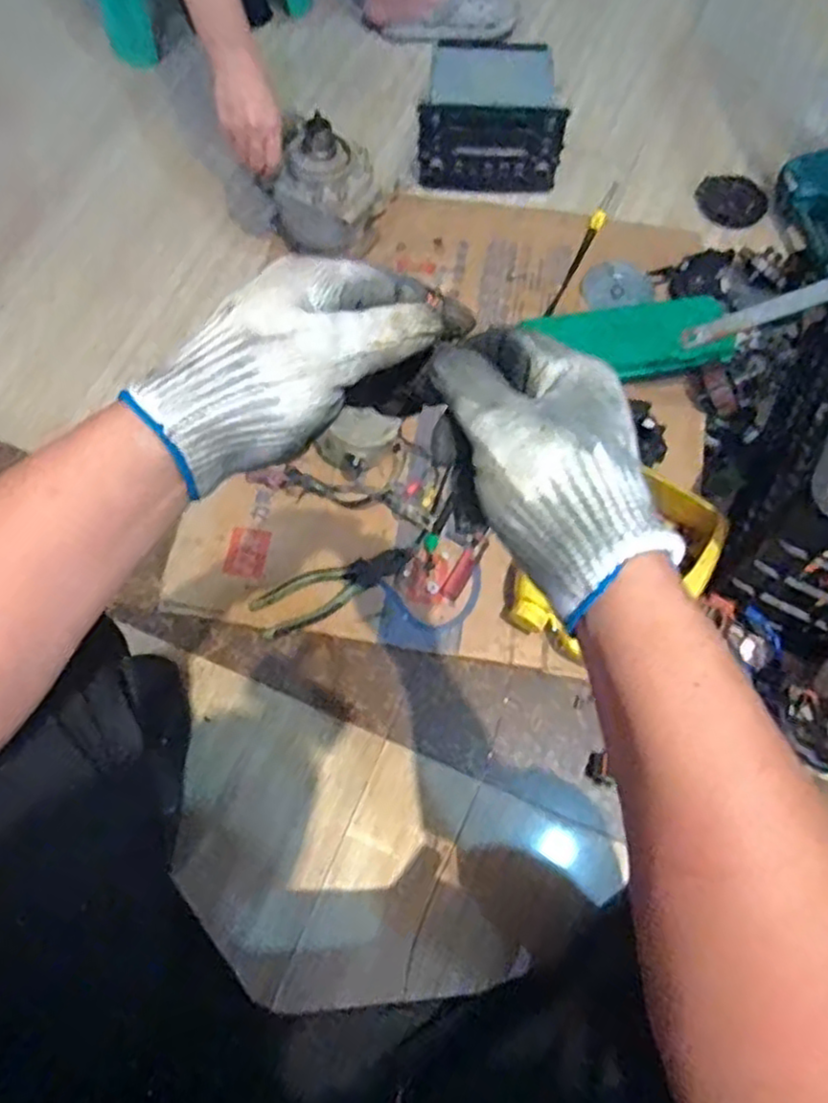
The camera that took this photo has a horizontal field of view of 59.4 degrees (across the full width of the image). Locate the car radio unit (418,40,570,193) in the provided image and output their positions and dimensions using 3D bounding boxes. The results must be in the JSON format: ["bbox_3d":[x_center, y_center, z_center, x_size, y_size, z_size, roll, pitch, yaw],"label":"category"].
[{"bbox_3d":[0.117,-0.652,1.087,0.206,0.123,0.188,6,68,0],"label":"car radio unit"}]

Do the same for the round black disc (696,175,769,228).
[{"bbox_3d":[0.479,-0.531,1.096,0.101,0.007,0.100,1,68,-2],"label":"round black disc"}]

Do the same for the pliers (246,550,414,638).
[{"bbox_3d":[-0.092,0.043,0.843,0.188,0.012,0.057,-21,71,-10],"label":"pliers"}]

